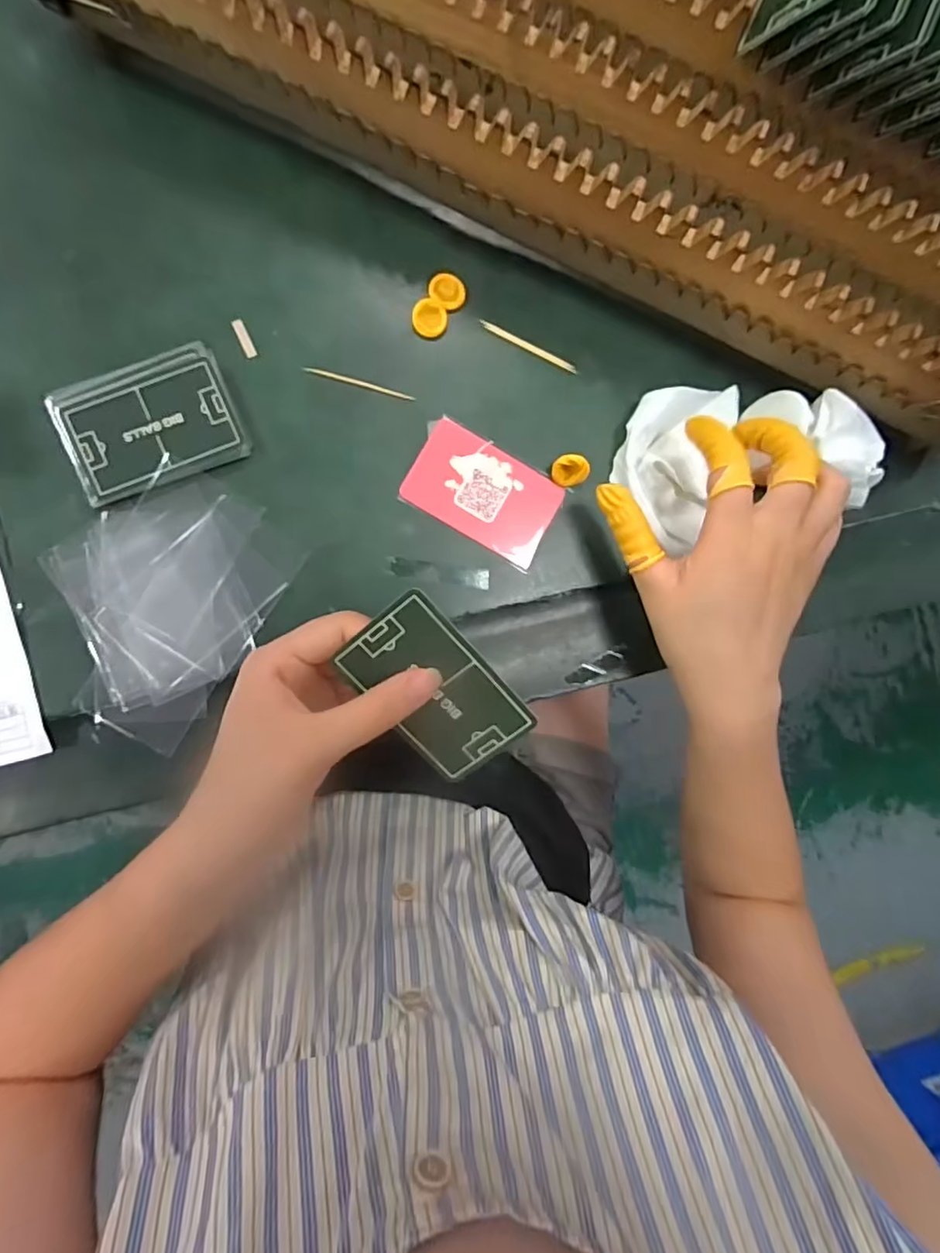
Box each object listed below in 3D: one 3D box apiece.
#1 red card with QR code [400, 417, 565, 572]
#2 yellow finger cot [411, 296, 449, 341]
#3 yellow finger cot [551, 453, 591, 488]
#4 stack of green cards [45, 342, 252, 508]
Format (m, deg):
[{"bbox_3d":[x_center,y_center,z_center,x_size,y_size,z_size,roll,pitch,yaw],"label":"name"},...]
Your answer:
[{"bbox_3d":[0.009,-0.078,0.344,0.087,0.004,0.054,29,87,-6],"label":"red card with QR code"},{"bbox_3d":[-0.023,-0.179,0.338,0.020,0.004,0.023,2,88,-5],"label":"yellow finger cot"},{"bbox_3d":[0.059,-0.090,0.340,0.021,0.012,0.015,4,88,-5],"label":"yellow finger cot"},{"bbox_3d":[-0.173,-0.109,0.317,0.090,0.009,0.065,-22,90,-6],"label":"stack of green cards"}]

